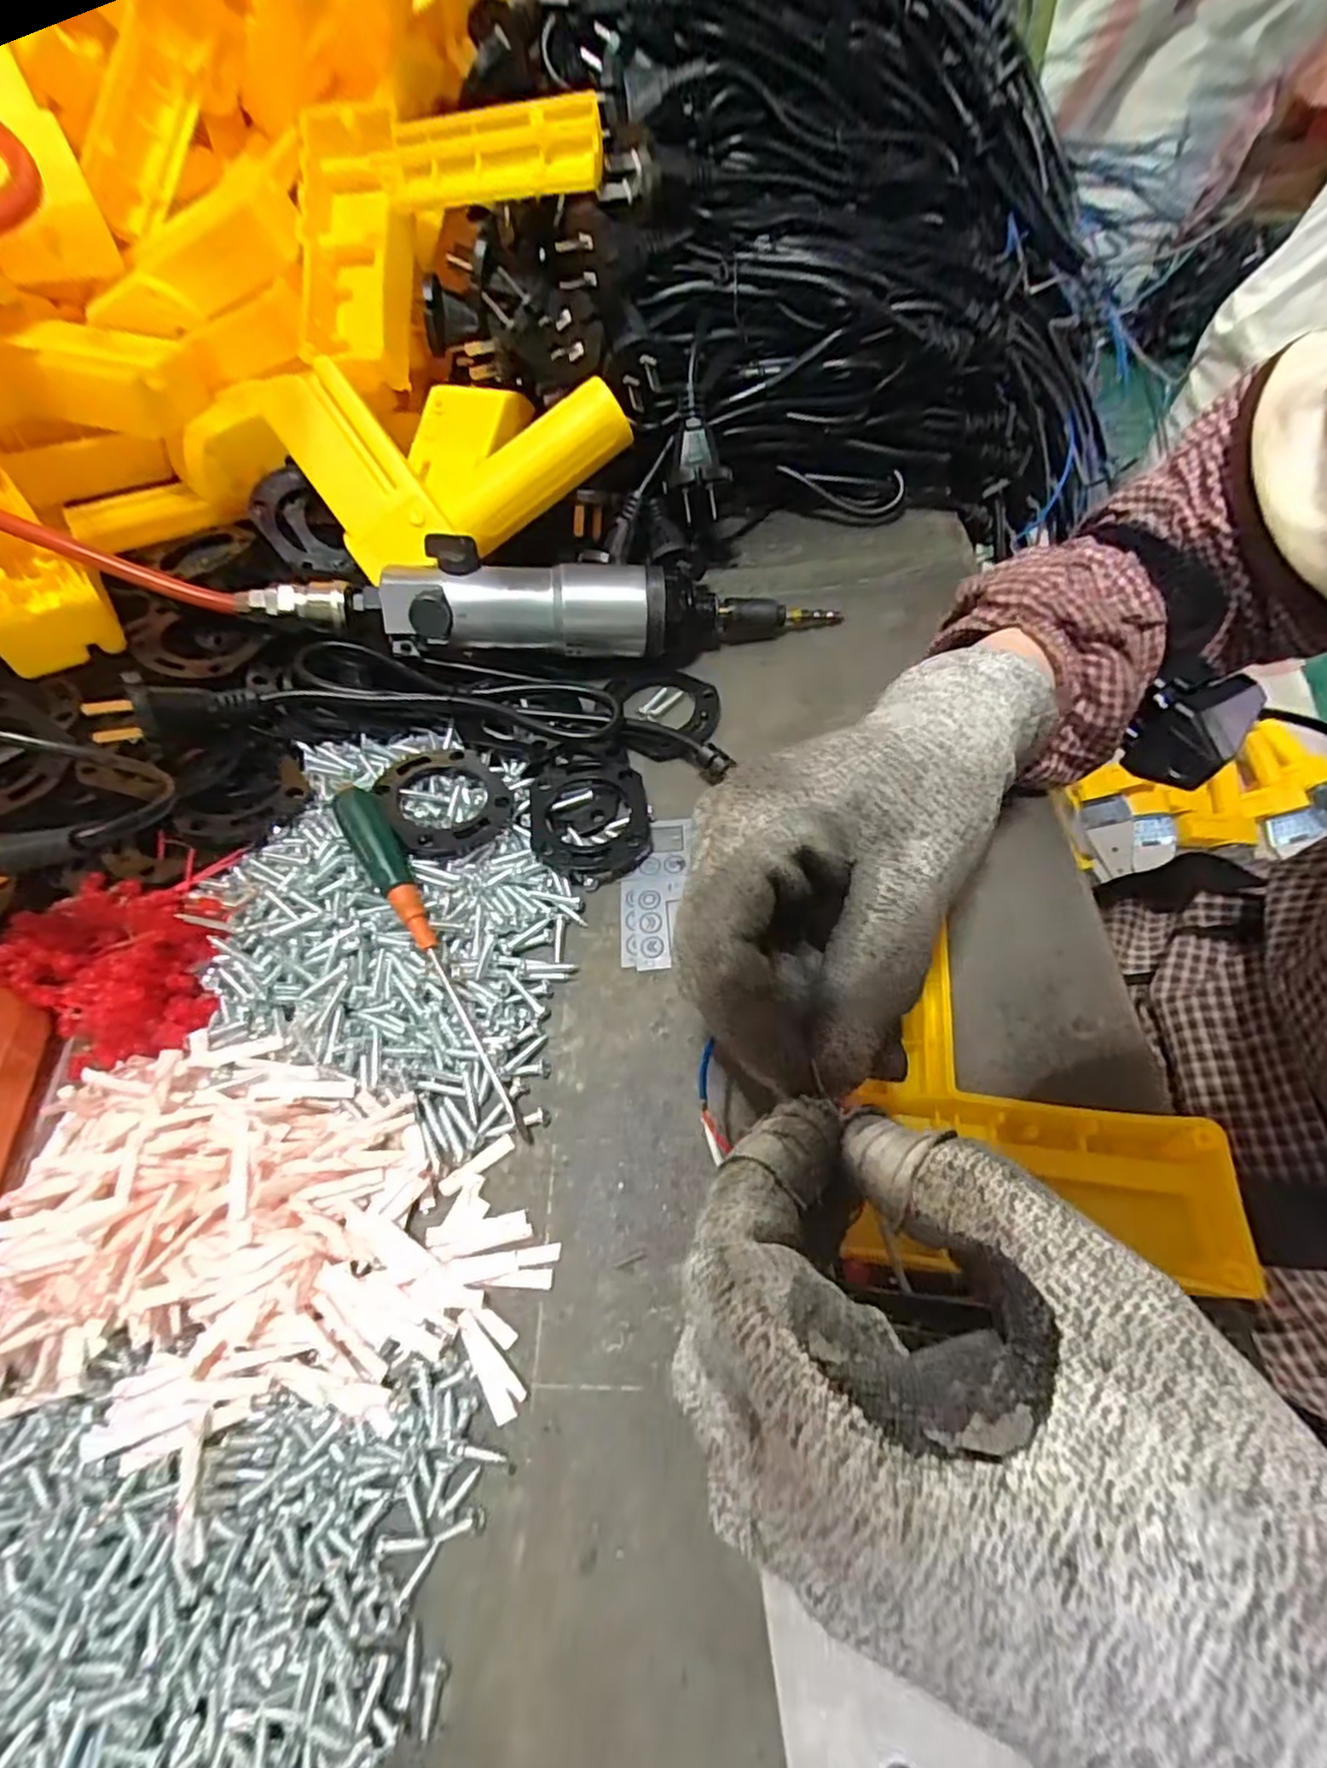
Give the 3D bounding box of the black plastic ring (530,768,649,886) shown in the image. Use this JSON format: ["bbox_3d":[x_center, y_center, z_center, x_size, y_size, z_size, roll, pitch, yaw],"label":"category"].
[{"bbox_3d":[-0.032,-0.029,0.289,0.049,0.010,0.057,-7,60,0],"label":"black plastic ring"}]

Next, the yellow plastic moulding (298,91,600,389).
[{"bbox_3d":[-0.103,-0.309,0.326,0.152,0.028,0.116,3,98,16],"label":"yellow plastic moulding"}]

